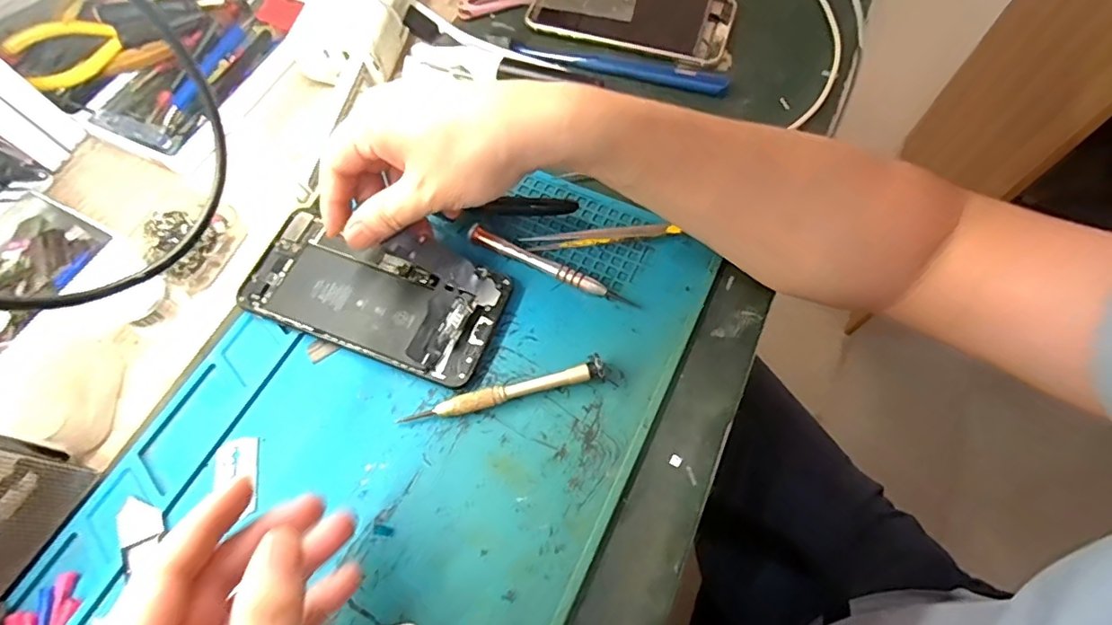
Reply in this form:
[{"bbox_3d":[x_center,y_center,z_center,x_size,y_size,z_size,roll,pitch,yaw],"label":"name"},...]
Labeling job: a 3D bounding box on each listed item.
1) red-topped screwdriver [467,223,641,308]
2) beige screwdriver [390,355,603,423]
[{"bbox_3d":[-0.003,-0.028,0.329,0.112,0.007,0.010,25,70,12],"label":"red-topped screwdriver"},{"bbox_3d":[-0.027,0.045,0.295,0.115,0.012,0.014,-16,67,-5],"label":"beige screwdriver"}]

